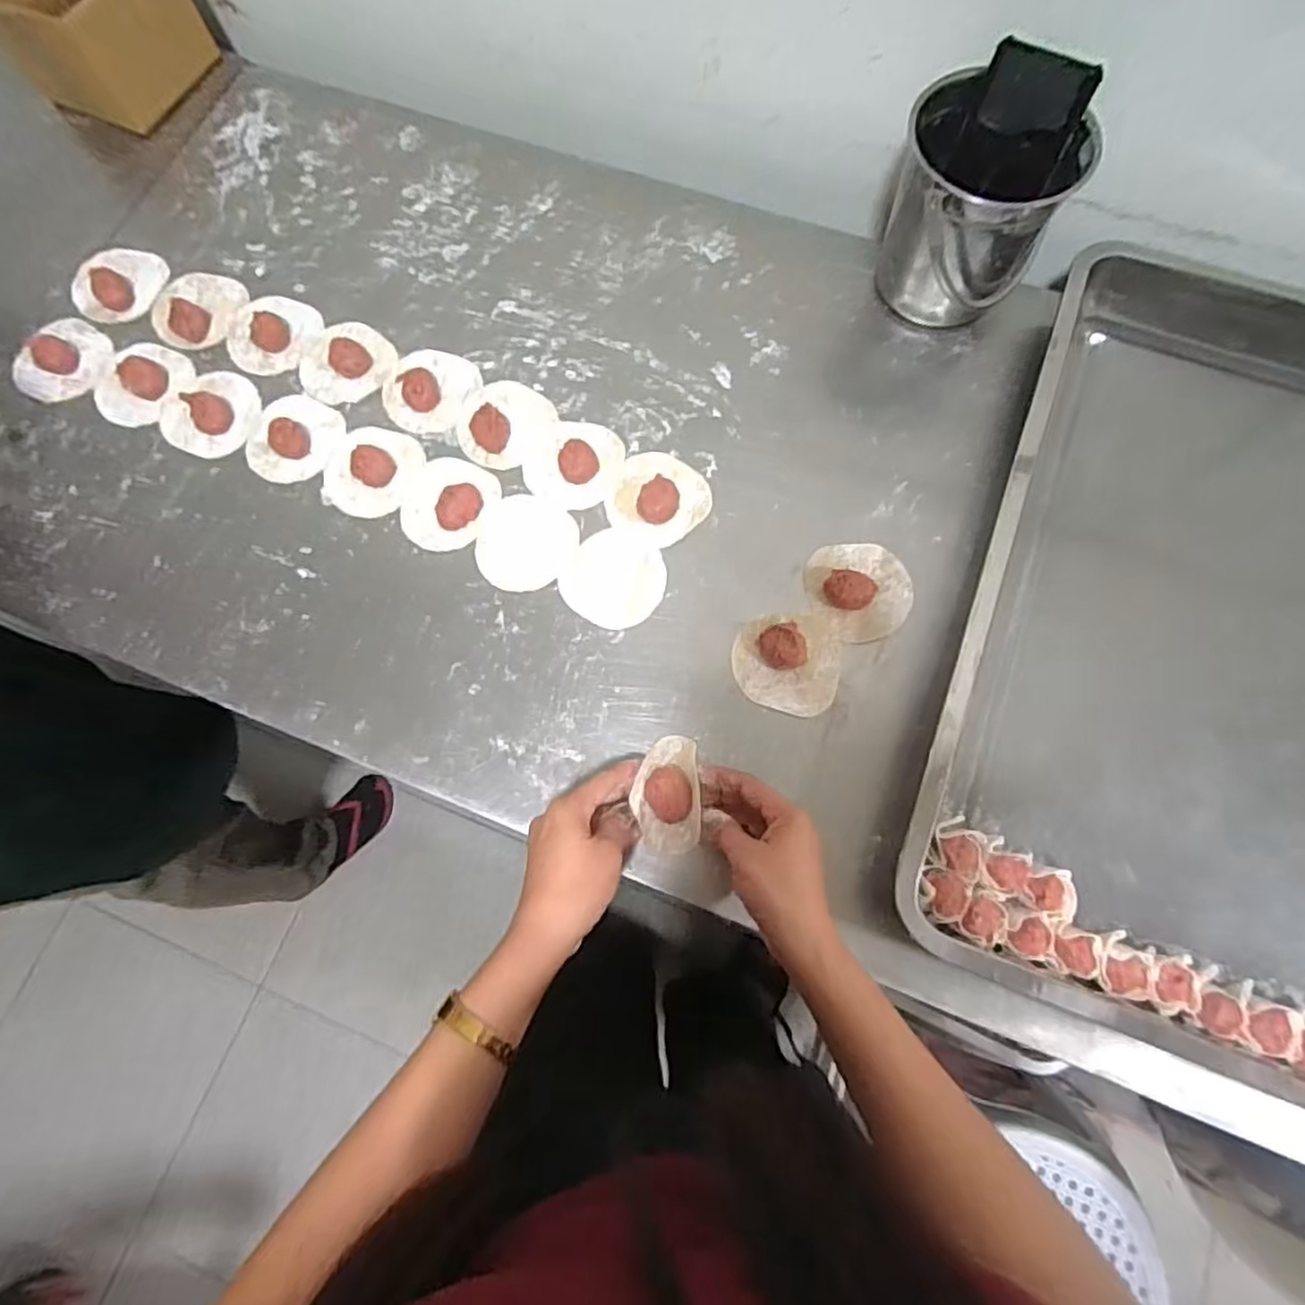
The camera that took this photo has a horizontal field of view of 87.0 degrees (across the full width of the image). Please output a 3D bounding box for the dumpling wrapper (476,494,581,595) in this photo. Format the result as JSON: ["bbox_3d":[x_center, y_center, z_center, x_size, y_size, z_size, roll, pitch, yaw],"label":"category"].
[{"bbox_3d":[-0.103,-0.090,0.558,0.076,0.004,0.082,28,76,8],"label":"dumpling wrapper"}]

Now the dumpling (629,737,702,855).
[{"bbox_3d":[0.012,0.101,0.490,0.044,0.025,0.081,-3,74,0],"label":"dumpling"}]

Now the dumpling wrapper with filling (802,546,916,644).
[{"bbox_3d":[0.163,-0.051,0.535,0.080,0.023,0.080,-9,74,-2],"label":"dumpling wrapper with filling"}]

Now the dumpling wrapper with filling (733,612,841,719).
[{"bbox_3d":[0.103,0.005,0.522,0.079,0.021,0.076,0,74,1],"label":"dumpling wrapper with filling"}]

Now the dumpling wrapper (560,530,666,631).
[{"bbox_3d":[-0.029,-0.058,0.547,0.077,0.004,0.075,0,74,1],"label":"dumpling wrapper"}]

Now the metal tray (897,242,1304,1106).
[{"bbox_3d":[0.436,-0.021,0.505,0.387,0.054,0.602,21,75,7],"label":"metal tray"}]

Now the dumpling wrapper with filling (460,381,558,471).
[{"bbox_3d":[-0.130,-0.201,0.588,0.072,0.018,0.081,32,77,9],"label":"dumpling wrapper with filling"}]

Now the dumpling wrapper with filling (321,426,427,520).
[{"bbox_3d":[-0.238,-0.155,0.579,0.073,0.014,0.081,23,75,7],"label":"dumpling wrapper with filling"}]

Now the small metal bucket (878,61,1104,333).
[{"bbox_3d":[0.257,-0.349,0.557,0.129,0.132,0.127,0,74,1],"label":"small metal bucket"}]

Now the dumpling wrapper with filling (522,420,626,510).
[{"bbox_3d":[-0.066,-0.163,0.575,0.077,0.015,0.079,0,74,1],"label":"dumpling wrapper with filling"}]

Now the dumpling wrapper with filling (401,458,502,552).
[{"bbox_3d":[-0.170,-0.126,0.564,0.072,0.017,0.081,30,76,9],"label":"dumpling wrapper with filling"}]

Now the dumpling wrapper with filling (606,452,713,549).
[{"bbox_3d":[0.004,-0.129,0.560,0.078,0.022,0.081,0,74,1],"label":"dumpling wrapper with filling"}]

